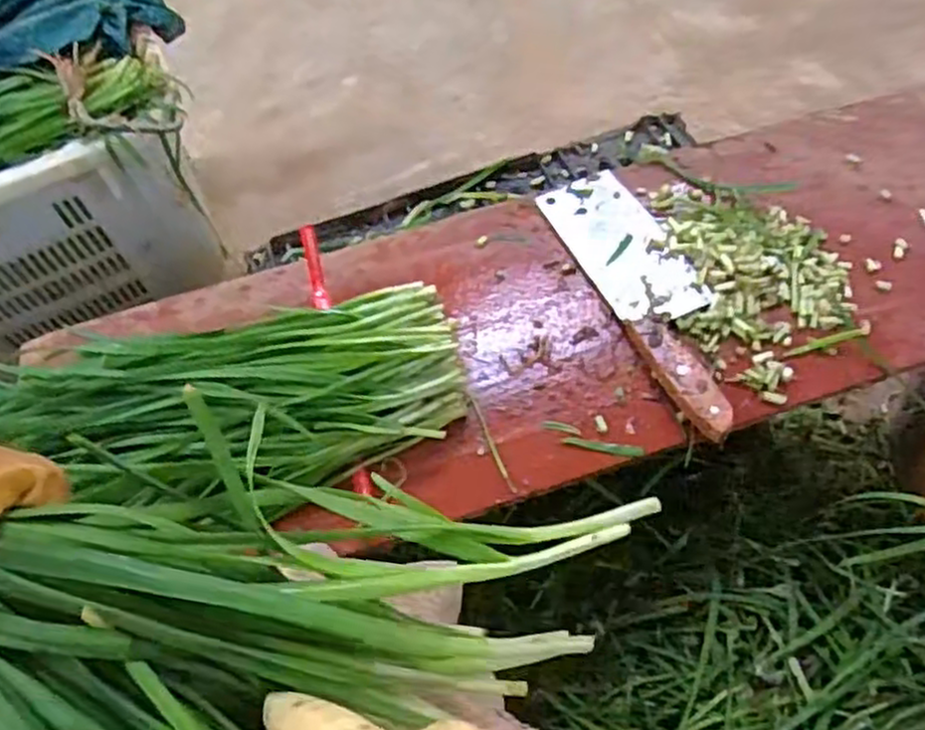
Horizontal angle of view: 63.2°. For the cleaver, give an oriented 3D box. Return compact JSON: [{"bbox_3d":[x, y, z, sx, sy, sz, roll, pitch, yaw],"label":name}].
[{"bbox_3d":[0.157,-0.066,0.628,0.077,0.015,0.277,-21,57,-11],"label":"cleaver"}]

